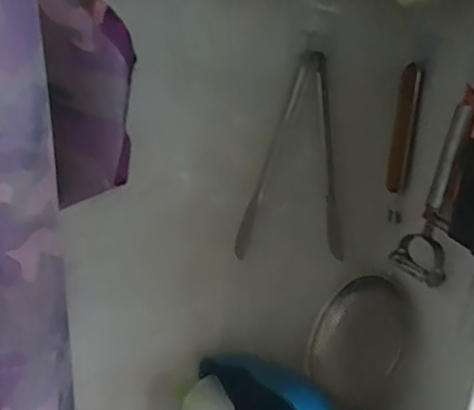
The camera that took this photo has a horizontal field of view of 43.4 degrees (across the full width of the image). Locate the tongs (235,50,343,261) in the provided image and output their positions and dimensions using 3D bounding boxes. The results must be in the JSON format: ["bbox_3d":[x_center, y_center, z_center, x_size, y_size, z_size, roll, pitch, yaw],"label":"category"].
[{"bbox_3d":[0.076,-0.051,0.675,0.131,0.233,0.035,2,15,-21],"label":"tongs"}]

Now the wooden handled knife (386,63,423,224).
[{"bbox_3d":[0.183,-0.067,0.657,0.021,0.166,0.022,7,16,2],"label":"wooden handled knife"}]

